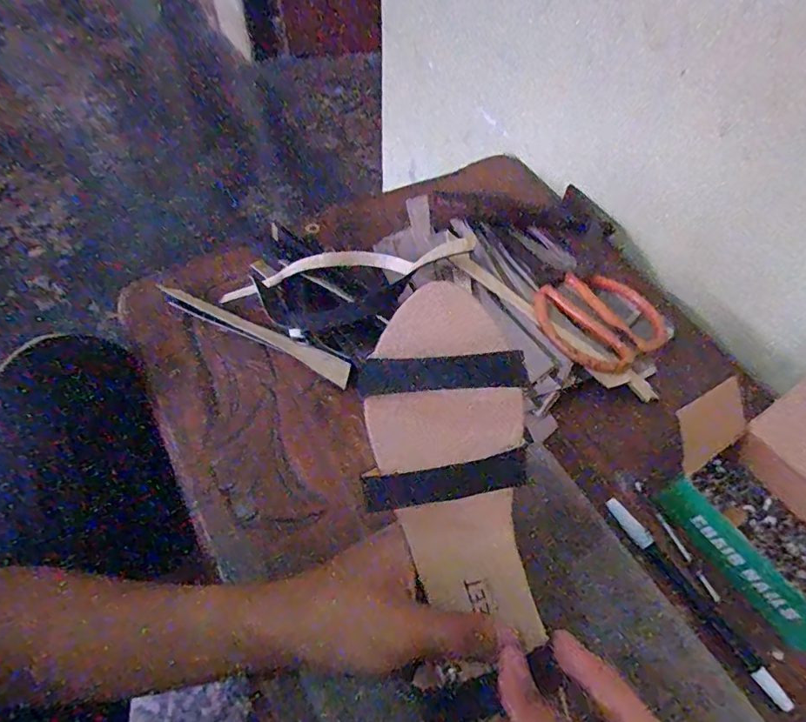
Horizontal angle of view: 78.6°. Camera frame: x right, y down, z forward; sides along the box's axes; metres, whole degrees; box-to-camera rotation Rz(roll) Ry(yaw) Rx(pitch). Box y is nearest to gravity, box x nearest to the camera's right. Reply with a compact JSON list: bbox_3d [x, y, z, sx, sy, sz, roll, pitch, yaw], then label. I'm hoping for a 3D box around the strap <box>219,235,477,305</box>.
[{"bbox_3d":[-0.043,-0.086,0.431,0.230,0.036,0.010,-15,60,-10],"label":"strap"}]

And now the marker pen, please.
[{"bbox_3d":[0.189,0.153,0.323,0.012,0.010,0.143,-29,63,-18],"label":"marker pen"}]

